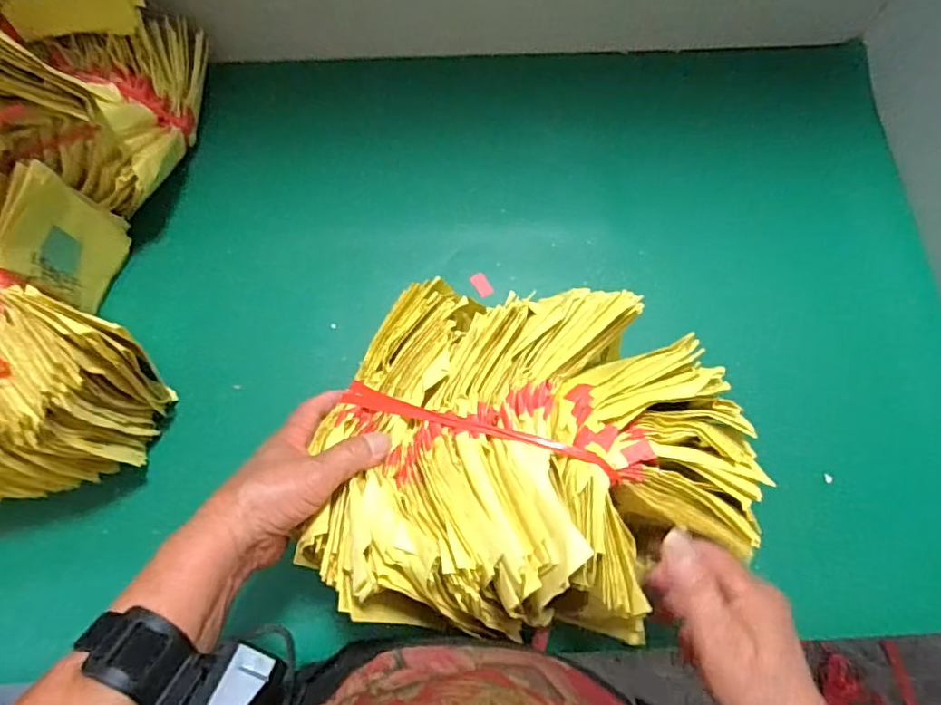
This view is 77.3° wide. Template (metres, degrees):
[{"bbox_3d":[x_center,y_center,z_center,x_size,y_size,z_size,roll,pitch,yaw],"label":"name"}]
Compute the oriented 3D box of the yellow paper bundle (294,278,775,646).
[{"bbox_3d":[0.046,0.070,0.392,0.280,0.066,0.228,10,72,2],"label":"yellow paper bundle"}]

